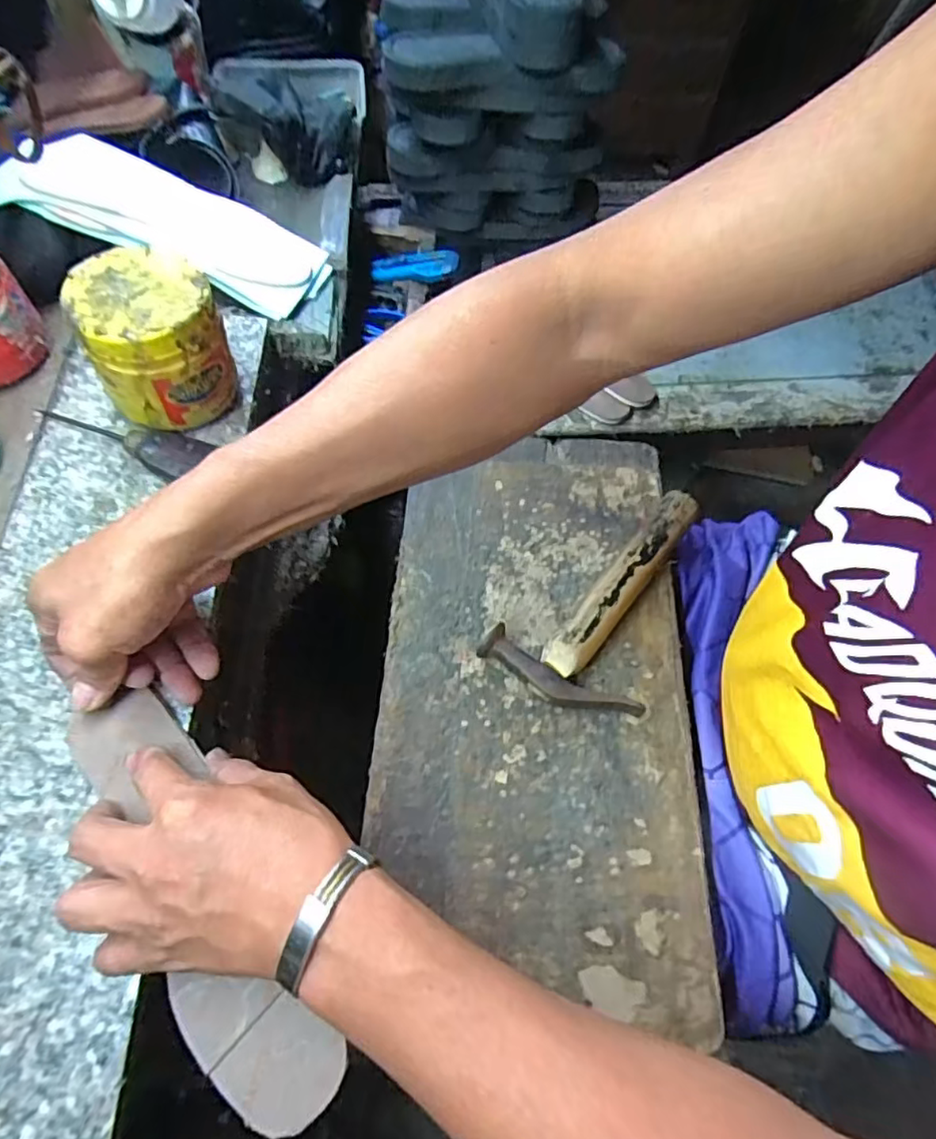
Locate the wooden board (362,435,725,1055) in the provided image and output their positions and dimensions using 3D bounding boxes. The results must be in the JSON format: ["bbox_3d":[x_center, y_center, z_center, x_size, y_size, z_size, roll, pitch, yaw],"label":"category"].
[{"bbox_3d":[0.055,0.076,0.497,0.240,0.019,0.457,4,61,-1],"label":"wooden board"}]

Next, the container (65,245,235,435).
[{"bbox_3d":[-0.227,-0.167,0.447,0.093,0.098,0.089,-27,66,-16],"label":"container"}]

